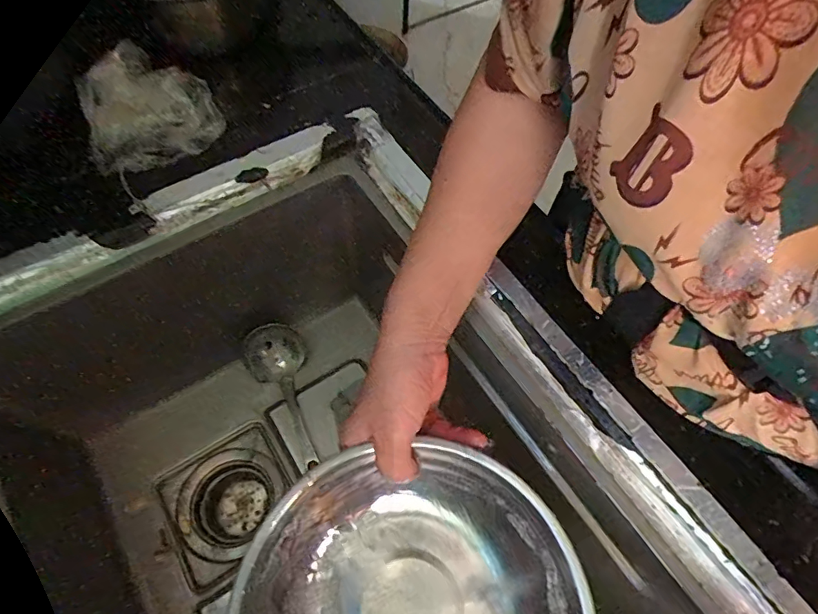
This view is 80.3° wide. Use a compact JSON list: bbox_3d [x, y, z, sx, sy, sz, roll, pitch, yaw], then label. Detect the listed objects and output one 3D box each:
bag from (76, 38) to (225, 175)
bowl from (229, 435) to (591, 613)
[{"bbox_3d":[-0.205,-0.157,0.383,0.107,0.118,0.037,-35,69,-19],"label":"bag"},{"bbox_3d":[0.003,0.190,0.295,0.198,0.072,0.201,-28,67,-17],"label":"bowl"}]

